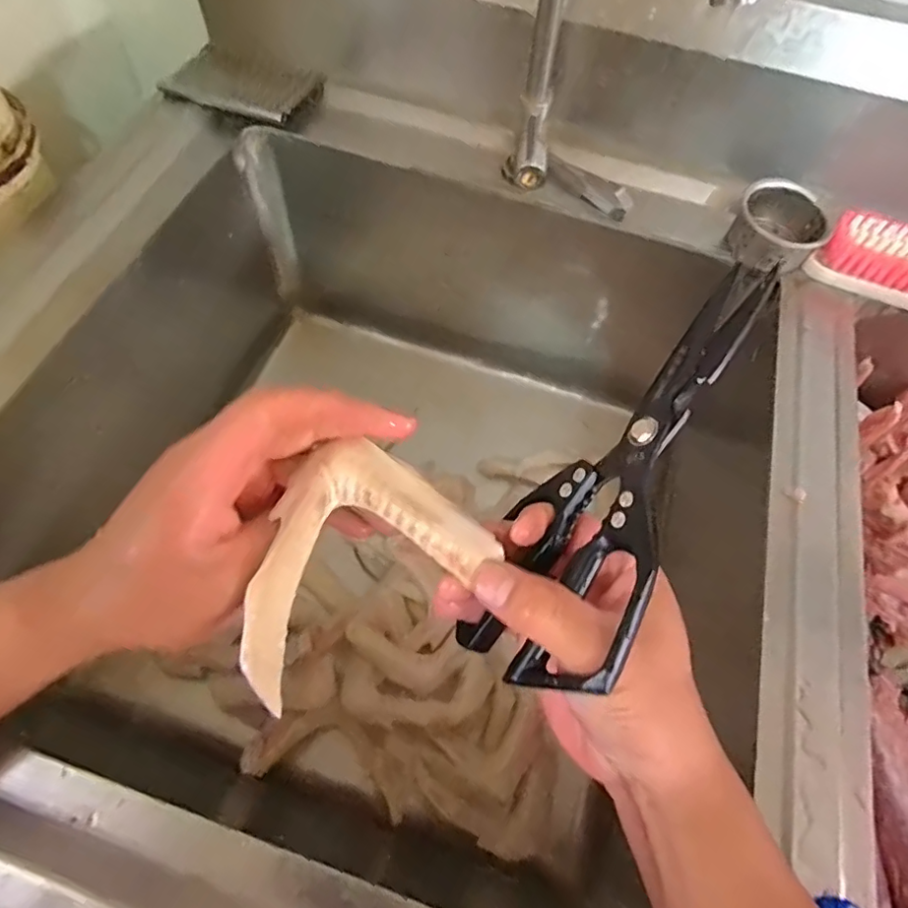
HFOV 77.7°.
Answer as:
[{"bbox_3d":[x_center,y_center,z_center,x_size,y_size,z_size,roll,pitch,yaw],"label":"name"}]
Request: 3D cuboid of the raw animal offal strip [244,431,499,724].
[{"bbox_3d":[-0.050,0.046,0.244,0.111,0.018,0.086,-40,72,-22],"label":"raw animal offal strip"}]

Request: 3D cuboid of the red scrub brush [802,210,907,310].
[{"bbox_3d":[0.369,-0.155,0.463,0.129,0.041,0.045,21,63,7],"label":"red scrub brush"}]

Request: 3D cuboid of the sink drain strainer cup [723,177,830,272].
[{"bbox_3d":[0.273,-0.190,0.477,0.071,0.039,0.071,2,62,-3],"label":"sink drain strainer cup"}]

